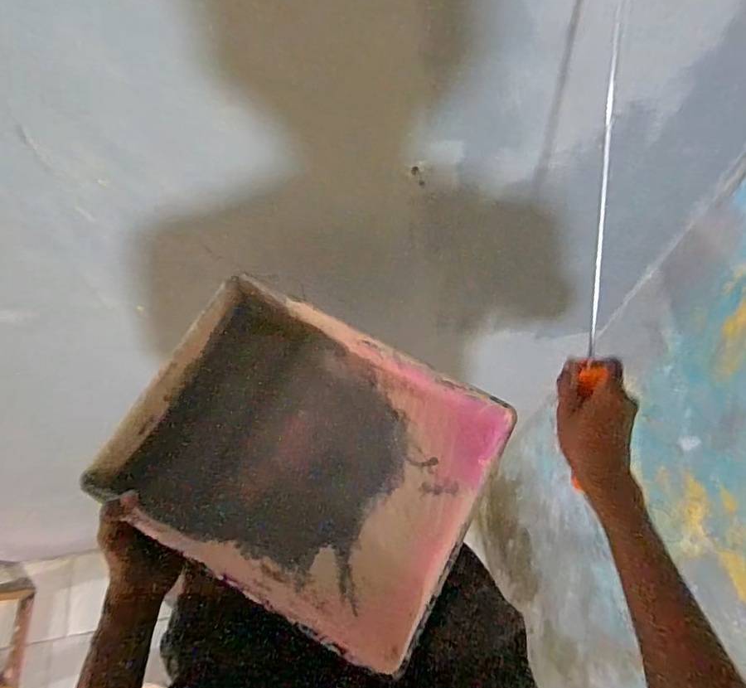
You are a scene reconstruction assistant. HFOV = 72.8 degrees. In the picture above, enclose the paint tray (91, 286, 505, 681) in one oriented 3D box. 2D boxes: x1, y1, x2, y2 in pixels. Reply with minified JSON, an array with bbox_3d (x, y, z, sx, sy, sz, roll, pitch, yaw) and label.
[{"bbox_3d":[-0.069,0.116,0.538,0.349,0.065,0.273,26,64,13],"label":"paint tray"}]

